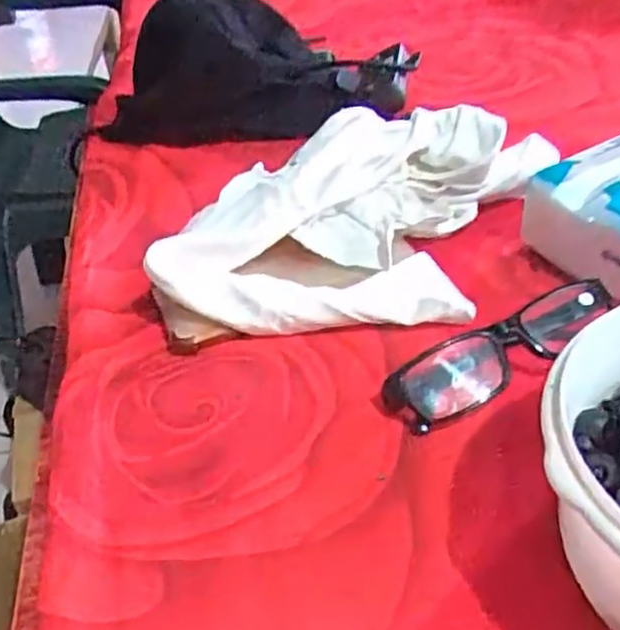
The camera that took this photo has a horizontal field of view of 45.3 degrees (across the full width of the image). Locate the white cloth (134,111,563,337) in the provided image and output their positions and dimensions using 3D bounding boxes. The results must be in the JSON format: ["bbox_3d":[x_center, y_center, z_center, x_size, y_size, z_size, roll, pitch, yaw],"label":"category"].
[{"bbox_3d":[0.032,-0.066,0.483,0.195,0.068,0.234,11,39,21],"label":"white cloth"}]

